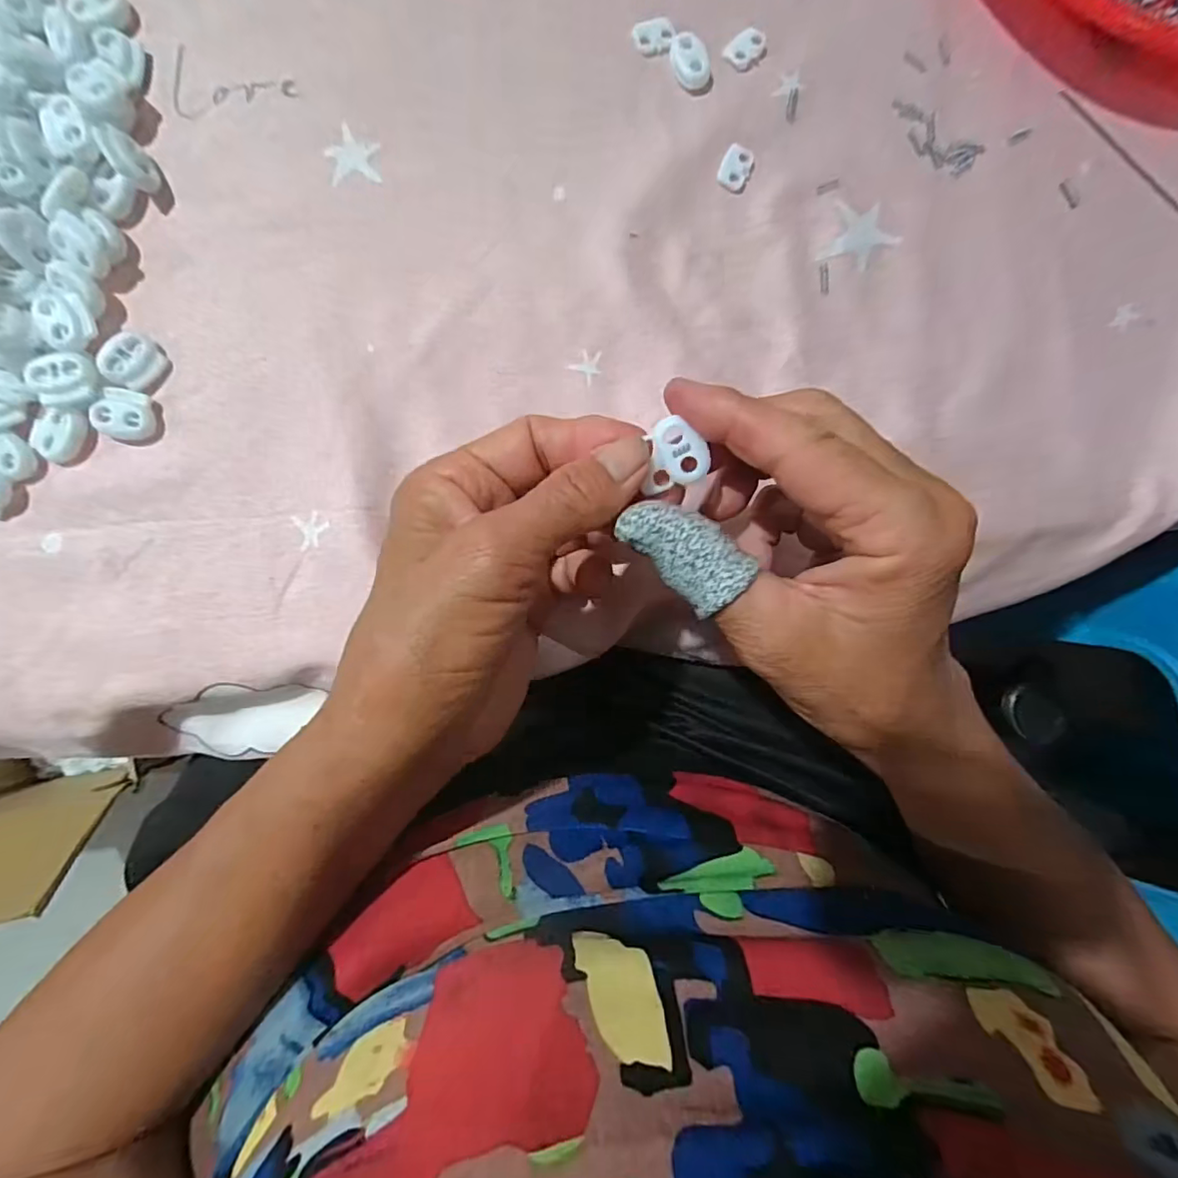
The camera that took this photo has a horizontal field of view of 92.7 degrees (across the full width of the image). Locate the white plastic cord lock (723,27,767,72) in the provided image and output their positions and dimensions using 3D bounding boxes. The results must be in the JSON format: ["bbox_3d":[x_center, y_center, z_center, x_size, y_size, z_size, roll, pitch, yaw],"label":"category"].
[{"bbox_3d":[0.069,-0.237,0.245,0.018,0.004,0.012,-44,93,-3],"label":"white plastic cord lock"}]

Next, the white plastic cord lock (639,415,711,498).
[{"bbox_3d":[0.027,-0.043,0.178,0.019,0.009,0.021,-11,91,-4],"label":"white plastic cord lock"}]

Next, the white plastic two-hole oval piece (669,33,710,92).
[{"bbox_3d":[0.044,-0.228,0.243,0.013,0.006,0.021,-29,92,-4],"label":"white plastic two-hole oval piece"}]

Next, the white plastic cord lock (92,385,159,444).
[{"bbox_3d":[-0.181,-0.068,0.219,0.019,0.008,0.019,0,90,-5],"label":"white plastic cord lock"}]

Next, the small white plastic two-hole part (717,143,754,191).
[{"bbox_3d":[0.064,-0.184,0.245,0.013,0.004,0.018,22,89,-4],"label":"small white plastic two-hole part"}]

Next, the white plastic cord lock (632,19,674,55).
[{"bbox_3d":[0.028,-0.239,0.243,0.018,0.004,0.013,-16,92,-4],"label":"white plastic cord lock"}]

